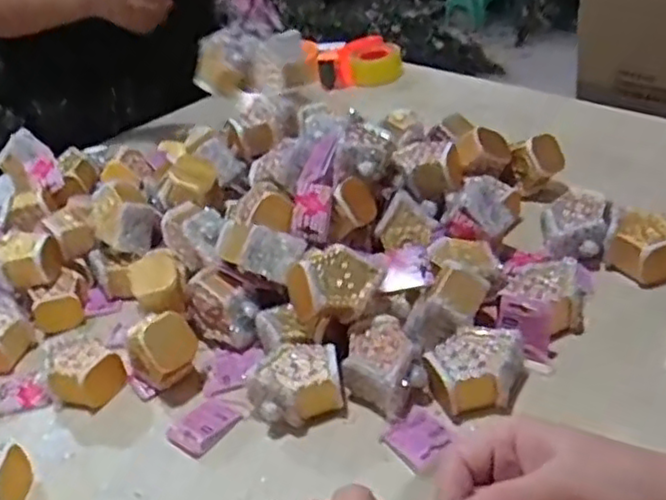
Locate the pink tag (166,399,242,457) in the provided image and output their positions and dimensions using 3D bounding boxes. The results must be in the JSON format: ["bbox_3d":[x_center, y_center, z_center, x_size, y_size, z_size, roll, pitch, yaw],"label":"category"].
[{"bbox_3d":[-0.117,0.161,0.626,0.044,0.005,0.057,21,46,39],"label":"pink tag"}]

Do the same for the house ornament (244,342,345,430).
[{"bbox_3d":[-0.033,0.125,0.621,0.084,0.051,0.063,-9,34,3],"label":"house ornament"}]

